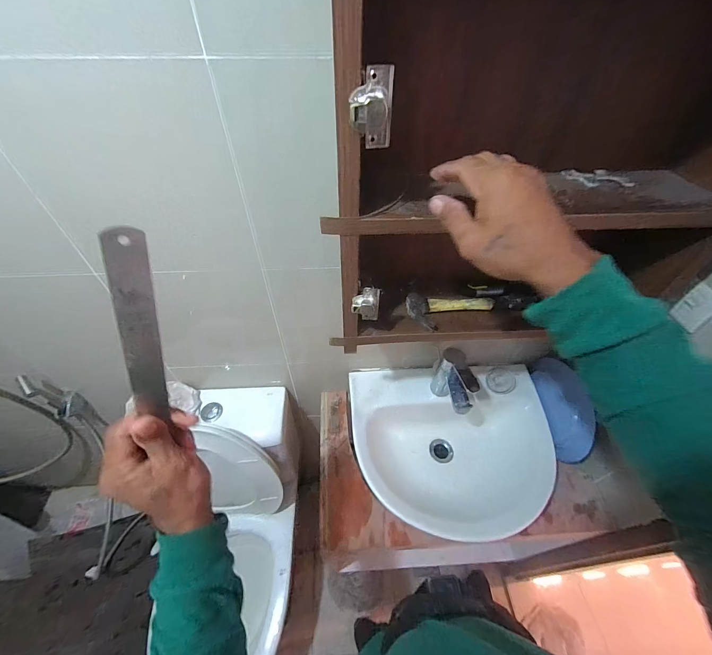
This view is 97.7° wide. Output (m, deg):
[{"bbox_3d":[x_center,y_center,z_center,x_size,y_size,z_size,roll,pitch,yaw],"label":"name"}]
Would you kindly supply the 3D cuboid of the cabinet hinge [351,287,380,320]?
[{"bbox_3d":[0.014,-0.032,0.456,0.039,0.057,0.017,-3,48,-5],"label":"cabinet hinge"}]

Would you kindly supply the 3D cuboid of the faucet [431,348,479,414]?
[{"bbox_3d":[0.226,0.141,0.716,0.049,0.151,0.126,-7,48,-8],"label":"faucet"}]

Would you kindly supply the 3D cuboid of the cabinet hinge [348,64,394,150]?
[{"bbox_3d":[0.014,-0.192,0.275,0.037,0.060,0.018,3,47,1],"label":"cabinet hinge"}]

